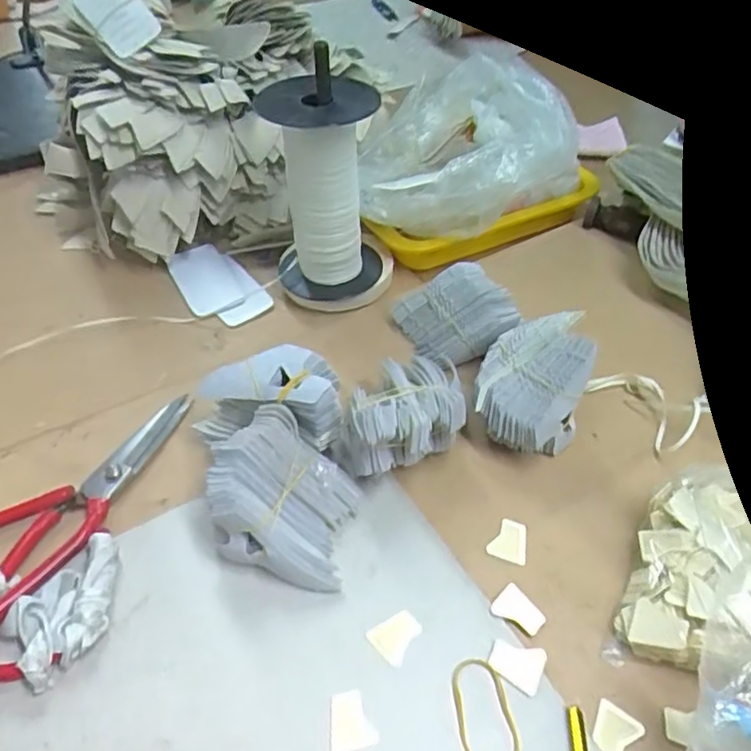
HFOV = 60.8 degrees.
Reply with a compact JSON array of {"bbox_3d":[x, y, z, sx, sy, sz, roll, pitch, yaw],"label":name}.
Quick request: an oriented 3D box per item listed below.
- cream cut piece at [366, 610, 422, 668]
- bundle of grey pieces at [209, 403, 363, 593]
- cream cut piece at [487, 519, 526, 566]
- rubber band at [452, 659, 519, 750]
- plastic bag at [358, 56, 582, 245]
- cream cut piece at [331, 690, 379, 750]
[{"bbox_3d":[0.012,0.147,0.364,0.028,0.004,0.025,-36,56,-28],"label":"cream cut piece"},{"bbox_3d":[-0.059,0.074,0.399,0.088,0.055,0.091,7,48,7],"label":"bundle of grey pieces"},{"bbox_3d":[0.085,0.104,0.407,0.024,0.004,0.028,13,49,13],"label":"cream cut piece"},{"bbox_3d":[0.057,0.180,0.340,0.029,0.004,0.054,-6,51,-8],"label":"rubber band"},{"bbox_3d":[0.094,-0.228,0.651,0.216,0.094,0.202,-3,47,-2],"label":"plastic bag"},{"bbox_3d":[-0.013,0.180,0.335,0.023,0.004,0.027,-11,48,-9],"label":"cream cut piece"}]

